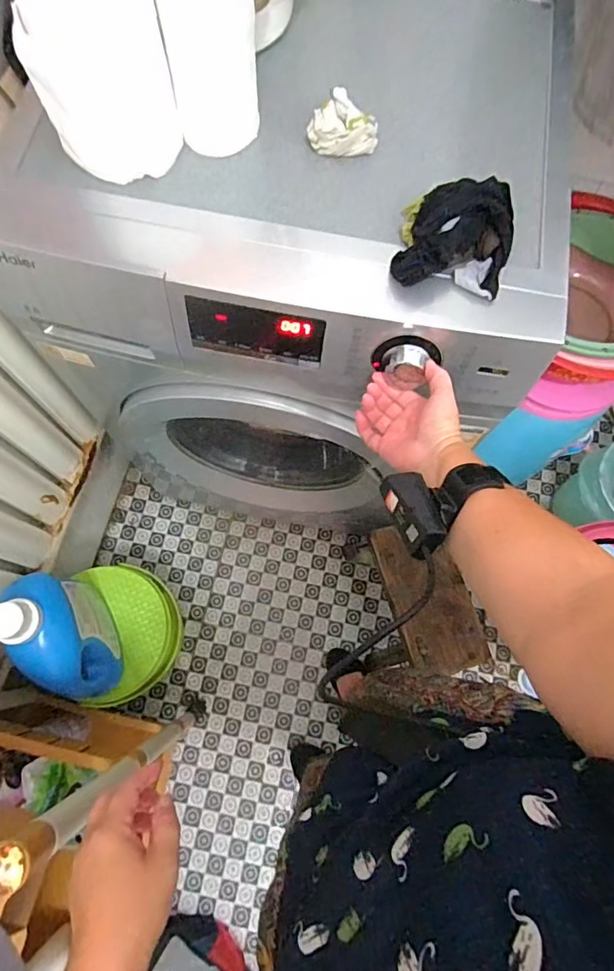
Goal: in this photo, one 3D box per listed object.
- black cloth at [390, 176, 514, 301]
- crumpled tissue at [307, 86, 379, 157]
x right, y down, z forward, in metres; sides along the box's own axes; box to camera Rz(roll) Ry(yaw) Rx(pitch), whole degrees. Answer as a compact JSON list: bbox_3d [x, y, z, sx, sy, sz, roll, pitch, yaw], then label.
[{"bbox_3d":[0.142,-0.235,0.469,0.104,0.049,0.103,13,72,2],"label":"black cloth"},{"bbox_3d":[0.038,-0.375,0.515,0.072,0.034,0.045,5,72,-1],"label":"crumpled tissue"}]

